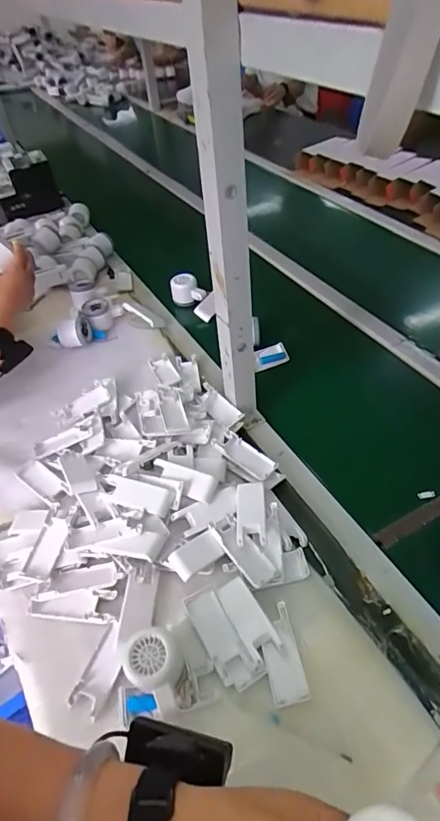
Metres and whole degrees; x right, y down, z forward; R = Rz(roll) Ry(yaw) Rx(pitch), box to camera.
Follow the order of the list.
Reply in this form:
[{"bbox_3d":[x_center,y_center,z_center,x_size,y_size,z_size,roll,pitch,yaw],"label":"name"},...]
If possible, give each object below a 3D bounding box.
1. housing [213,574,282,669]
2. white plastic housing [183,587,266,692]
[{"bbox_3d":[0.031,0.241,0.548,0.038,0.017,0.099,-23,48,-17],"label":"housing"},{"bbox_3d":[0.000,0.259,0.535,0.045,0.016,0.114,-28,50,-21],"label":"white plastic housing"}]

